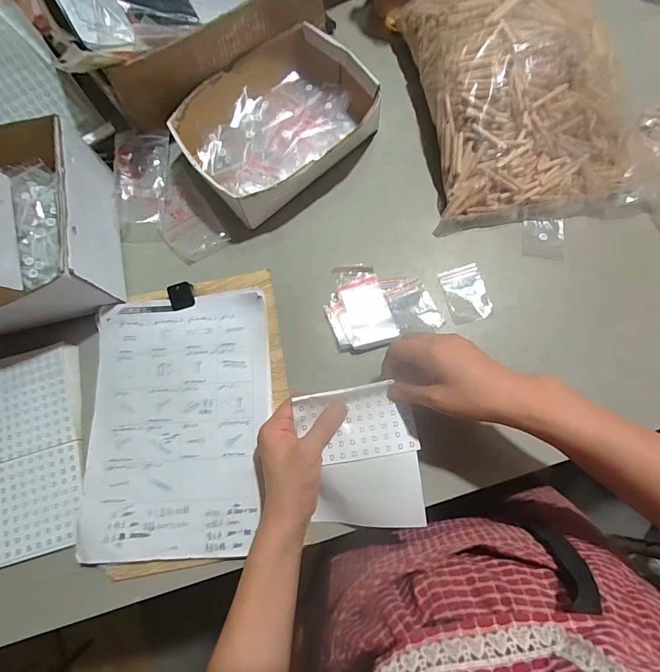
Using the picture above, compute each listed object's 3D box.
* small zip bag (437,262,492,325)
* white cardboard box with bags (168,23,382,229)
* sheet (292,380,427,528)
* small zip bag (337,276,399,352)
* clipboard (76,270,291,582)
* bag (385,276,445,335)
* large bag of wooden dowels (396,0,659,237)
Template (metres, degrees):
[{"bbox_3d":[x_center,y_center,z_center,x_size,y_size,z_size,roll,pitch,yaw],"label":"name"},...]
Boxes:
[{"bbox_3d":[0.167,-0.053,0.473,0.050,0.009,0.072,-17,77,4],"label":"small zip bag"},{"bbox_3d":[-0.068,-0.282,0.510,0.250,0.057,0.196,-39,80,-6],"label":"white cardboard box with bags"},{"bbox_3d":[0.033,0.125,0.393,0.116,0.036,0.141,-9,78,0],"label":"sheet"},{"bbox_3d":[0.045,-0.029,0.468,0.057,0.004,0.083,-16,72,-8],"label":"small zip bag"},{"bbox_3d":[-0.165,0.090,0.449,0.220,0.023,0.323,-4,78,1],"label":"clipboard"},{"bbox_3d":[0.103,-0.034,0.471,0.054,0.004,0.066,-23,75,-8],"label":"bag"},{"bbox_3d":[0.241,-0.318,0.479,0.258,0.079,0.342,-12,78,-1],"label":"large bag of wooden dowels"}]

